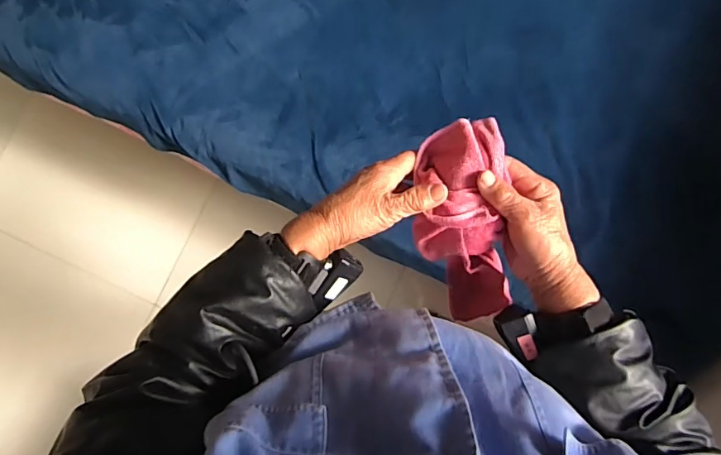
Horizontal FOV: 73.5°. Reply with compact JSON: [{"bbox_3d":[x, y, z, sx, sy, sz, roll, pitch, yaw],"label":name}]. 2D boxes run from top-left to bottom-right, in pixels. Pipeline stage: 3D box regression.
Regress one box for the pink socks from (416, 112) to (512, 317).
[{"bbox_3d":[0.103,0.013,0.505,0.087,0.093,0.232,-19,135,-5],"label":"pink socks"}]

